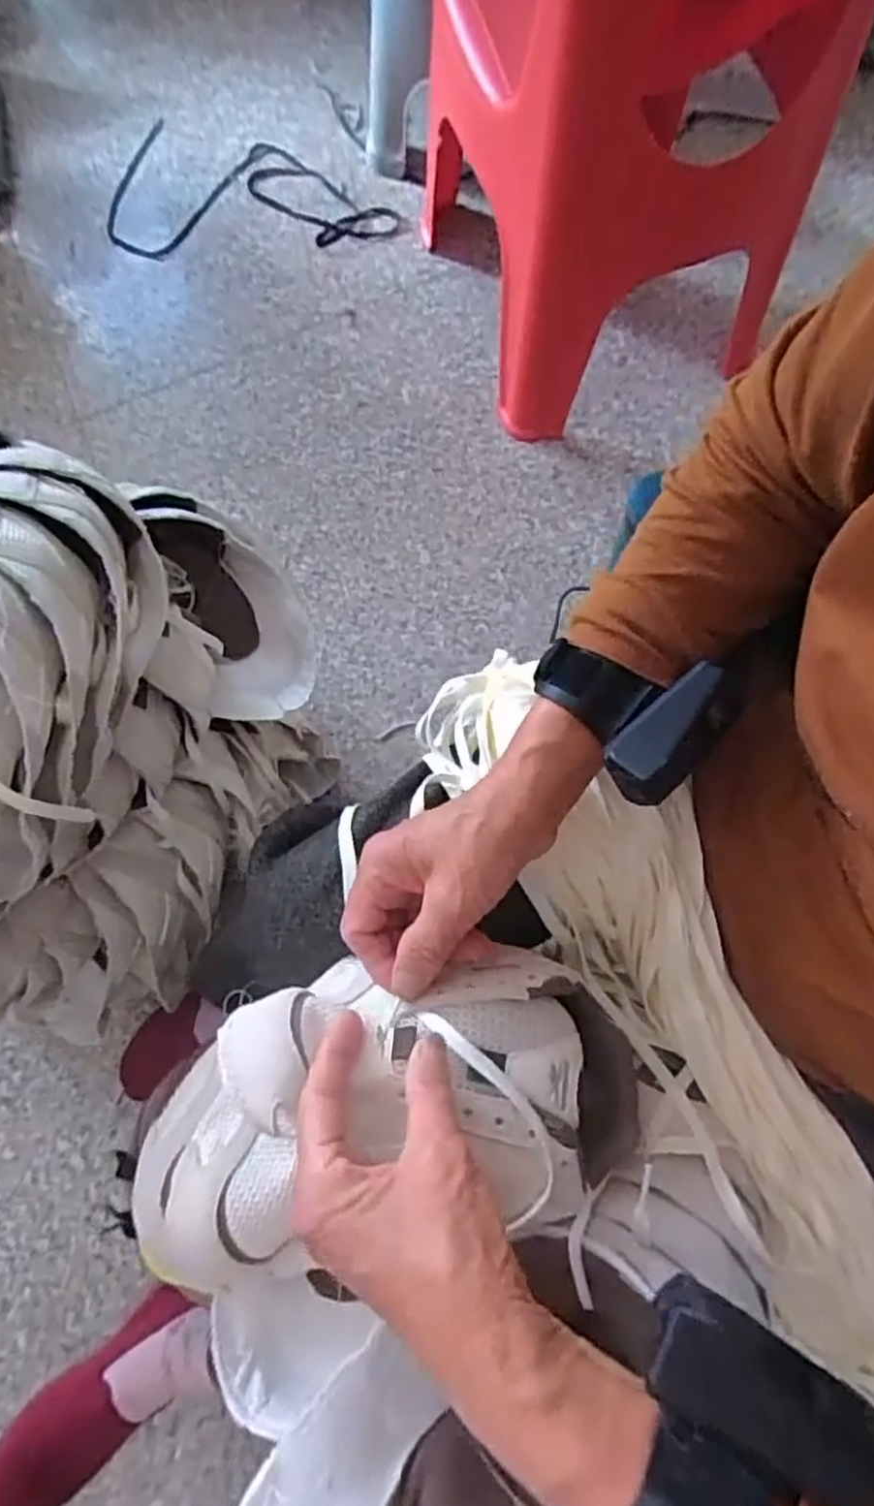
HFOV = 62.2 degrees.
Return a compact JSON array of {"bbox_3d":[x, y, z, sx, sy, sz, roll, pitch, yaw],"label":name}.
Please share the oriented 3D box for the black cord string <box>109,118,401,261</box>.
[{"bbox_3d":[-0.276,-0.857,1.115,0.432,0.014,0.245,5,76,2],"label":"black cord string"}]

